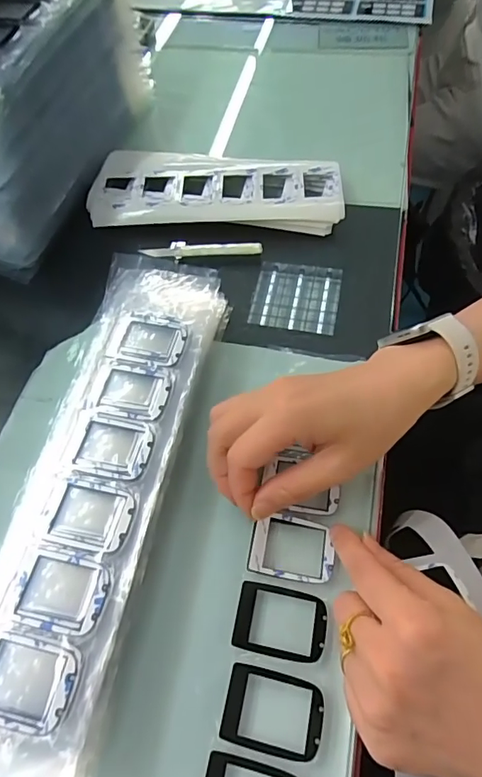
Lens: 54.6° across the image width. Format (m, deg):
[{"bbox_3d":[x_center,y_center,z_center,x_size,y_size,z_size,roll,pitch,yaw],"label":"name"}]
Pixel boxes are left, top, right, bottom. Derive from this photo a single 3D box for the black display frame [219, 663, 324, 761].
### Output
[{"bbox_3d":[0.017,0.170,0.246,0.051,0.004,0.036,9,60,9],"label":"black display frame"}]

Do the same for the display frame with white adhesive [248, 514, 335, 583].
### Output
[{"bbox_3d":[0.032,0.097,0.285,0.051,0.005,0.036,10,68,-3],"label":"display frame with white adhesive"}]

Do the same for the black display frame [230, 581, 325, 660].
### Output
[{"bbox_3d":[0.023,0.133,0.267,0.052,0.004,0.036,7,60,7],"label":"black display frame"}]

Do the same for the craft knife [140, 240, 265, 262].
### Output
[{"bbox_3d":[-0.035,-0.125,0.419,0.106,0.010,0.012,-3,59,1],"label":"craft knife"}]

